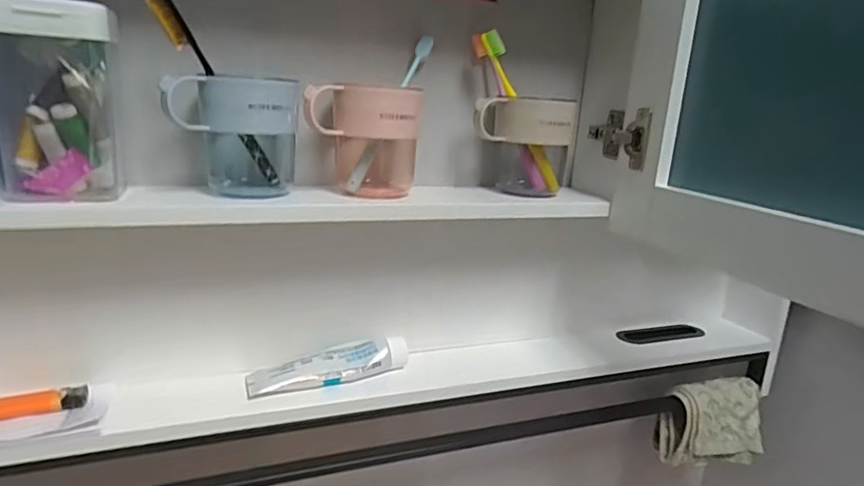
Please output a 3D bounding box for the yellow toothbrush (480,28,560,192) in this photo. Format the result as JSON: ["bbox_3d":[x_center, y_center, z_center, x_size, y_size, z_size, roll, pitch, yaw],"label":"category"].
[{"bbox_3d":[0.096,-0.134,0.578,0.017,0.179,0.013,-26,15,5],"label":"yellow toothbrush"}]

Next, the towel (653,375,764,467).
[{"bbox_3d":[0.379,0.242,0.739,0.134,0.099,0.064,0,16,-16],"label":"towel"}]

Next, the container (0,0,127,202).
[{"bbox_3d":[-0.286,-0.106,0.424,0.083,0.147,0.050,-6,19,-34],"label":"container"}]

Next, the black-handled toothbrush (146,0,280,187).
[{"bbox_3d":[-0.178,-0.120,0.471,0.011,0.183,0.019,14,54,32],"label":"black-handled toothbrush"}]

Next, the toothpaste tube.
[{"bbox_3d":[-0.104,0.125,0.573,0.162,0.033,0.041,-1,17,-20],"label":"toothpaste tube"}]

